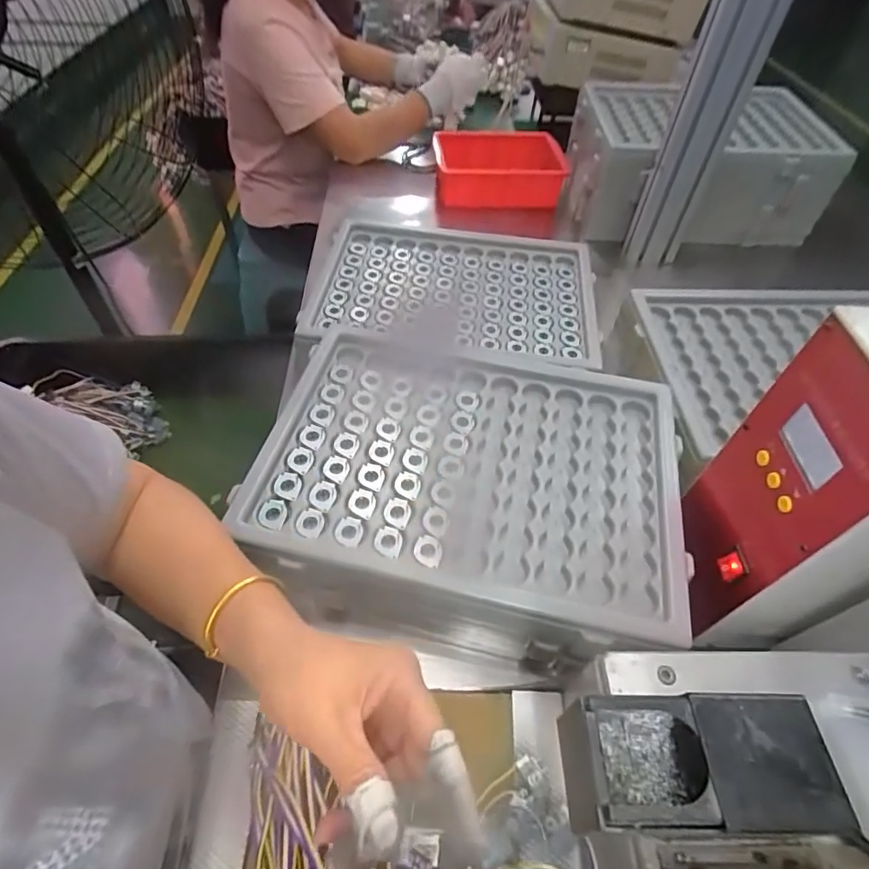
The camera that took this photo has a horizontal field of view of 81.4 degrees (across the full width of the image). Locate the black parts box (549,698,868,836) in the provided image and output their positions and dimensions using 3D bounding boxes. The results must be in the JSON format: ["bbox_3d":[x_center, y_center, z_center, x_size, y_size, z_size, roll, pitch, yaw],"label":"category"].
[{"bbox_3d":[0.125,0.167,0.252,0.114,0.060,0.060,2,51,0],"label":"black parts box"}]

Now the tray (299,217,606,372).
[{"bbox_3d":[0.027,-0.212,0.721,0.389,0.023,0.284,7,51,4],"label":"tray"}]

